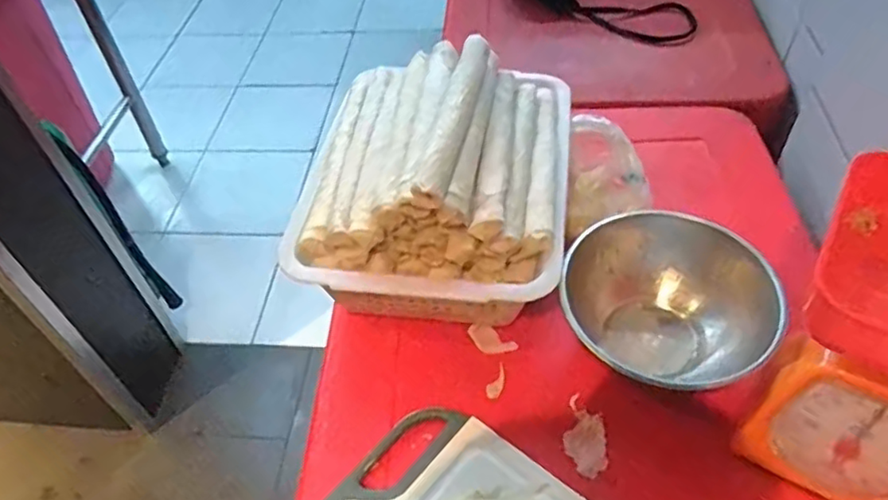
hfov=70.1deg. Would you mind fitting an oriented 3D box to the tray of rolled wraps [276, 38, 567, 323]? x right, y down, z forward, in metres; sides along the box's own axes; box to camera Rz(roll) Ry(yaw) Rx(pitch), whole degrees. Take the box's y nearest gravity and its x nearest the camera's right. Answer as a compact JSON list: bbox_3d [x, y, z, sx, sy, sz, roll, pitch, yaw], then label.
[{"bbox_3d":[-0.004,-0.066,0.593,0.227,0.163,0.264,5,49,9],"label":"tray of rolled wraps"}]

